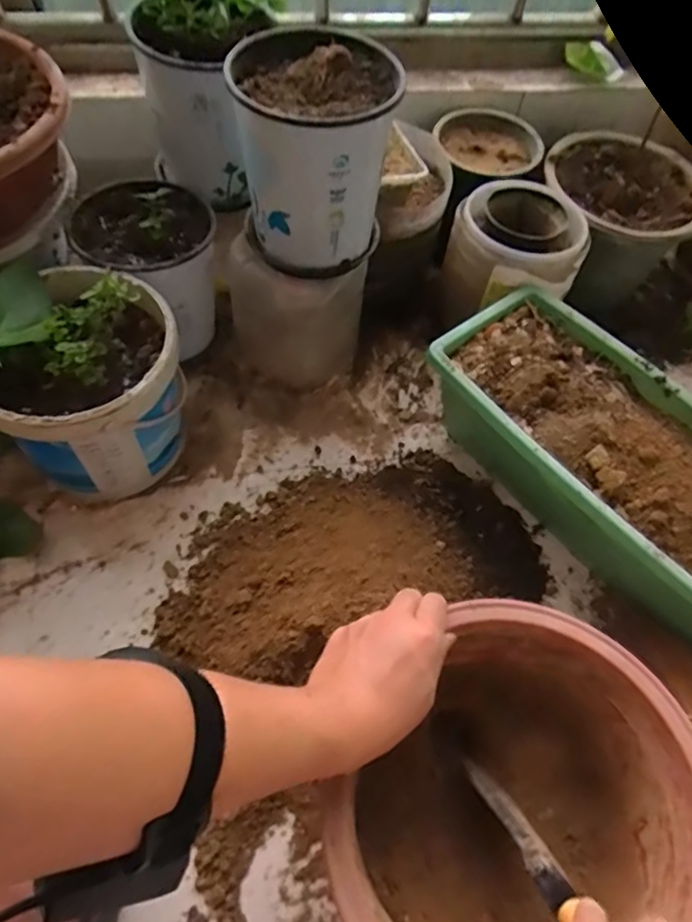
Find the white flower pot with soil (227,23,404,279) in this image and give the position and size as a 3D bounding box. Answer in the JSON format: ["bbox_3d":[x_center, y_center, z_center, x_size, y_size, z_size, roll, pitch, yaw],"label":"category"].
[{"bbox_3d":[-0.032,-0.300,0.605,0.142,0.181,0.146,2,59,-3],"label":"white flower pot with soil"}]

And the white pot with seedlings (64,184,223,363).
[{"bbox_3d":[-0.235,-0.232,0.733,0.162,0.176,0.132,34,63,15],"label":"white pot with seedlings"}]

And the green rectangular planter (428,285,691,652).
[{"bbox_3d":[0.304,0.029,0.661,0.199,0.152,0.470,-34,67,-21],"label":"green rectangular planter"}]

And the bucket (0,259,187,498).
[{"bbox_3d":[-0.274,-0.082,0.649,0.186,0.214,0.199,2,59,-3],"label":"bucket"}]

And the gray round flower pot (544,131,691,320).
[{"bbox_3d":[0.373,-0.330,0.868,0.209,0.185,0.205,2,59,-3],"label":"gray round flower pot"}]

